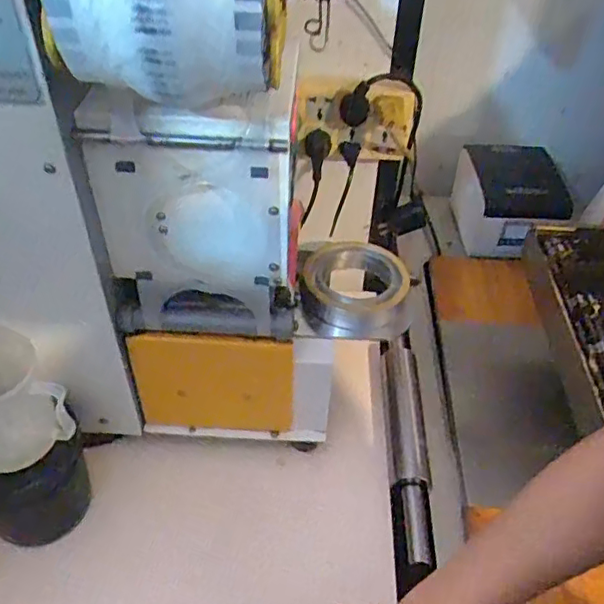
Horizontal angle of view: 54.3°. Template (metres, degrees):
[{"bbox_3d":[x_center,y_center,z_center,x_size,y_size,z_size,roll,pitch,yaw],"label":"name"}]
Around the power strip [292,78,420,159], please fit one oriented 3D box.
[{"bbox_3d":[0.067,-0.225,0.741,0.148,0.105,0.037,-1,43,-3],"label":"power strip"}]

